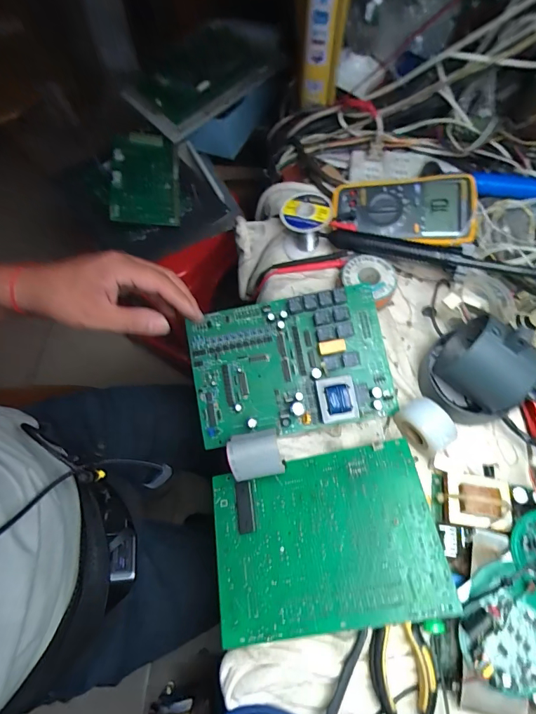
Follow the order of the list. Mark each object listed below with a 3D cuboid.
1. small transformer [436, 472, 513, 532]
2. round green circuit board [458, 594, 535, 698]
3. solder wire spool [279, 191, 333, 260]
[{"bbox_3d":[0.211,0.148,0.407,0.061,0.043,0.051,6,69,5],"label":"small transformer"},{"bbox_3d":[0.203,0.244,0.337,0.068,0.020,0.069,-1,68,2],"label":"round green circuit board"},{"bbox_3d":[0.049,-0.174,0.527,0.064,0.064,0.057,11,69,7],"label":"solder wire spool"}]

